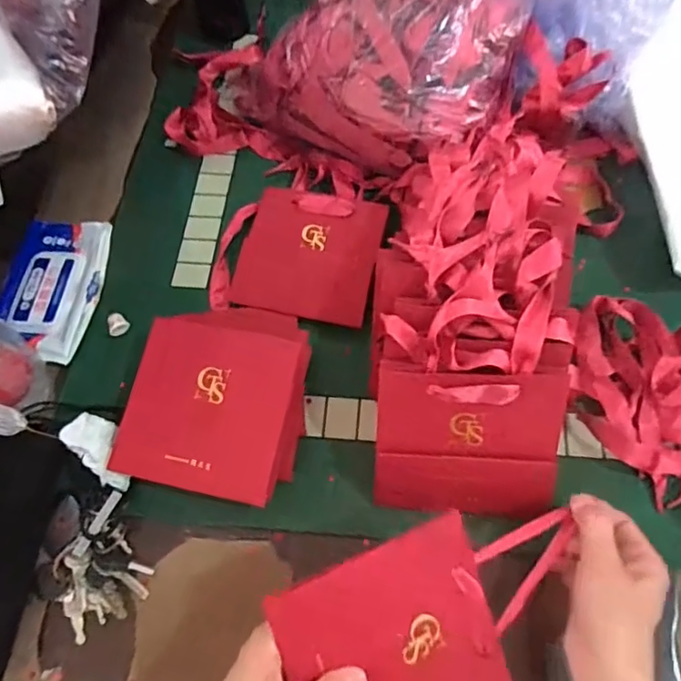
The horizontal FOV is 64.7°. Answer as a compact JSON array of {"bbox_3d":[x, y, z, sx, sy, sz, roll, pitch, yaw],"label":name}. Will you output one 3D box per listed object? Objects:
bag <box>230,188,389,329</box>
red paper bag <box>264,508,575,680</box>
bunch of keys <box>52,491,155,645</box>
[{"bbox_3d":[-0.031,-0.091,0.561,0.138,0.012,0.134,14,82,6],"label":"bag"},{"bbox_3d":[0.070,0.191,0.360,0.211,0.014,0.132,-17,89,-13],"label":"red paper bag"},{"bbox_3d":[-0.205,0.190,0.454,0.073,0.022,0.087,-30,66,-11],"label":"bunch of keys"}]

